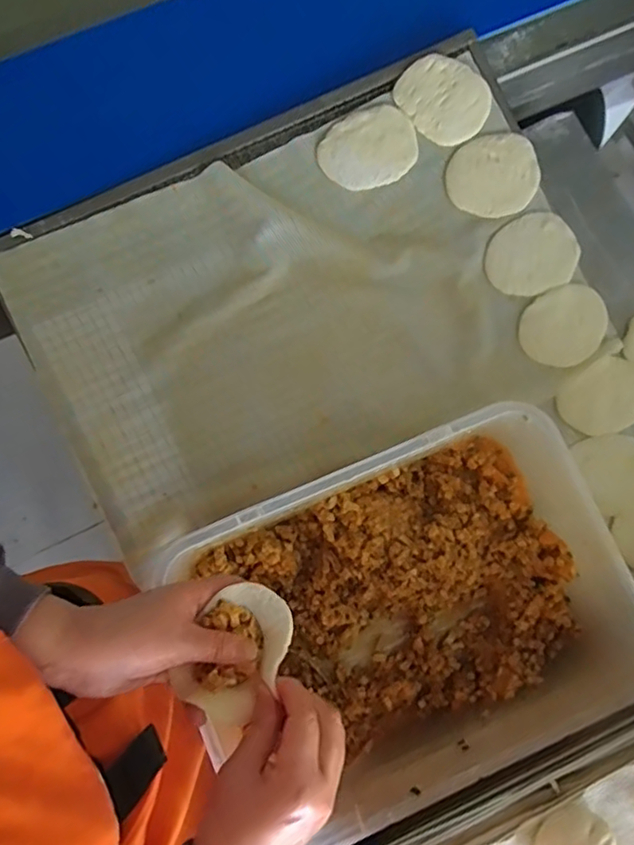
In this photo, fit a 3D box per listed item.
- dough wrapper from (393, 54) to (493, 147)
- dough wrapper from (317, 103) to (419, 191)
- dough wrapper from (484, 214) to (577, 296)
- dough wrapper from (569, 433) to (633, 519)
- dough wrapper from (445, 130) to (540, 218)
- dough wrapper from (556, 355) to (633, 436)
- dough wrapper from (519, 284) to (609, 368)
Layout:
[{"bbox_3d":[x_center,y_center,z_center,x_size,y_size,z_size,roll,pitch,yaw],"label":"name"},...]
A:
[{"bbox_3d":[0.142,-0.359,0.639,0.098,0.005,0.087,43,92,-5],"label":"dough wrapper"},{"bbox_3d":[0.057,-0.301,0.633,0.107,0.006,0.080,-22,95,-3],"label":"dough wrapper"},{"bbox_3d":[0.241,-0.188,0.650,0.102,0.006,0.085,-20,87,1],"label":"dough wrapper"},{"bbox_3d":[0.335,0.054,0.638,0.085,0.004,0.087,-21,82,2],"label":"dough wrapper"},{"bbox_3d":[0.196,-0.278,0.646,0.100,0.006,0.088,-4,97,-1],"label":"dough wrapper"},{"bbox_3d":[0.326,-0.028,0.650,0.102,0.004,0.077,-36,87,-3],"label":"dough wrapper"},{"bbox_3d":[0.280,-0.109,0.649,0.104,0.005,0.083,-41,93,-4],"label":"dough wrapper"}]

